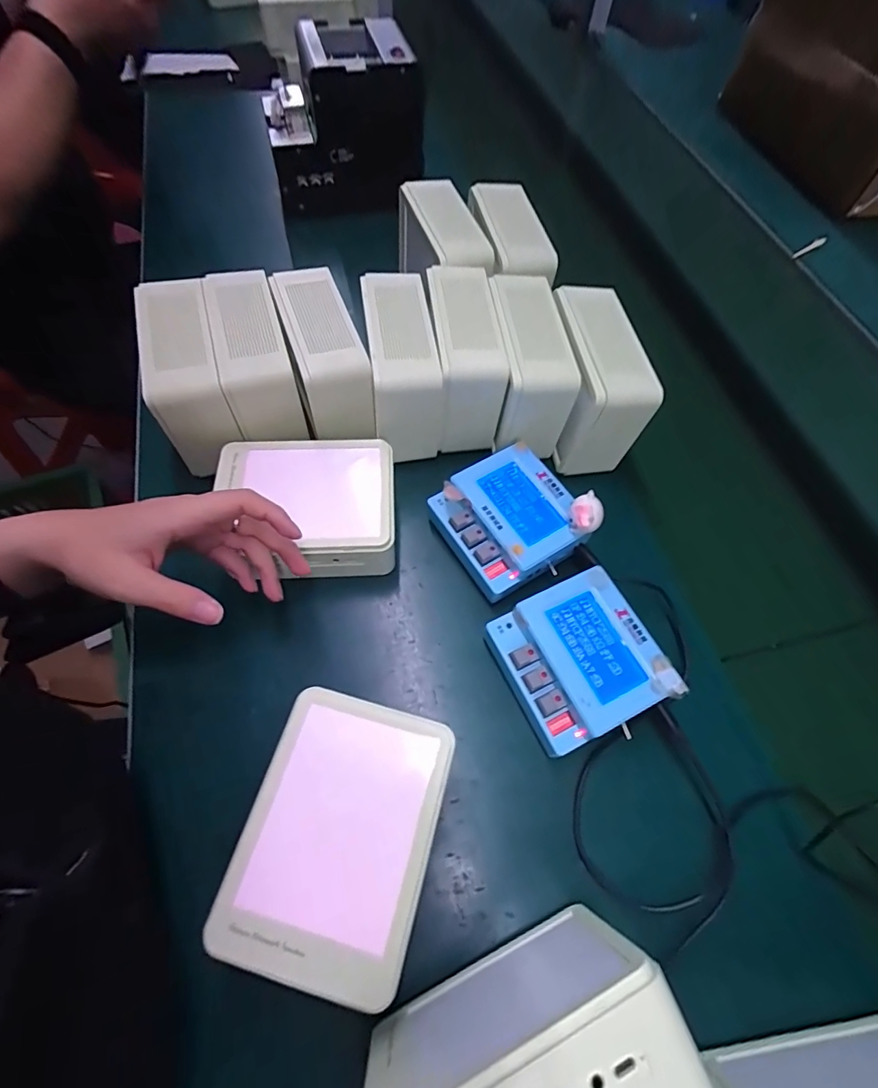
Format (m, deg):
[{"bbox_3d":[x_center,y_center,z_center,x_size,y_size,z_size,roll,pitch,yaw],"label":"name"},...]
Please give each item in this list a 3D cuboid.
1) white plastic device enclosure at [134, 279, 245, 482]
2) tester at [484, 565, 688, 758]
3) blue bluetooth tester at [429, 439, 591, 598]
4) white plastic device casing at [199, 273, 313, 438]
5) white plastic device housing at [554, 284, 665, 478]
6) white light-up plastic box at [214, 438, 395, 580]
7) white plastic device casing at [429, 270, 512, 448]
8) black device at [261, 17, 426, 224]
[{"bbox_3d":[-0.211,-0.142,0.402,0.060,0.082,0.147,-16,65,-12],"label":"white plastic device enclosure"},{"bbox_3d":[0.098,0.086,0.344,0.100,0.048,0.101,-24,67,-15],"label":"tester"},{"bbox_3d":[0.055,-0.017,0.395,0.101,0.049,0.102,-26,67,-16],"label":"blue bluetooth tester"},{"bbox_3d":[-0.158,-0.157,0.403,0.056,0.066,0.140,-16,65,-12],"label":"white plastic device casing"},{"bbox_3d":[0.136,-0.149,0.432,0.064,0.097,0.136,-3,63,-6],"label":"white plastic device housing"},{"bbox_3d":[-0.107,-0.028,0.392,0.135,0.057,0.100,-1,62,-3],"label":"white light-up plastic box"},{"bbox_3d":[0.022,-0.171,0.437,0.052,0.091,0.135,-4,63,-6],"label":"white plastic device casing"},{"bbox_3d":[-0.132,-0.546,0.617,0.190,0.157,0.134,-16,65,-12],"label":"black device"}]

